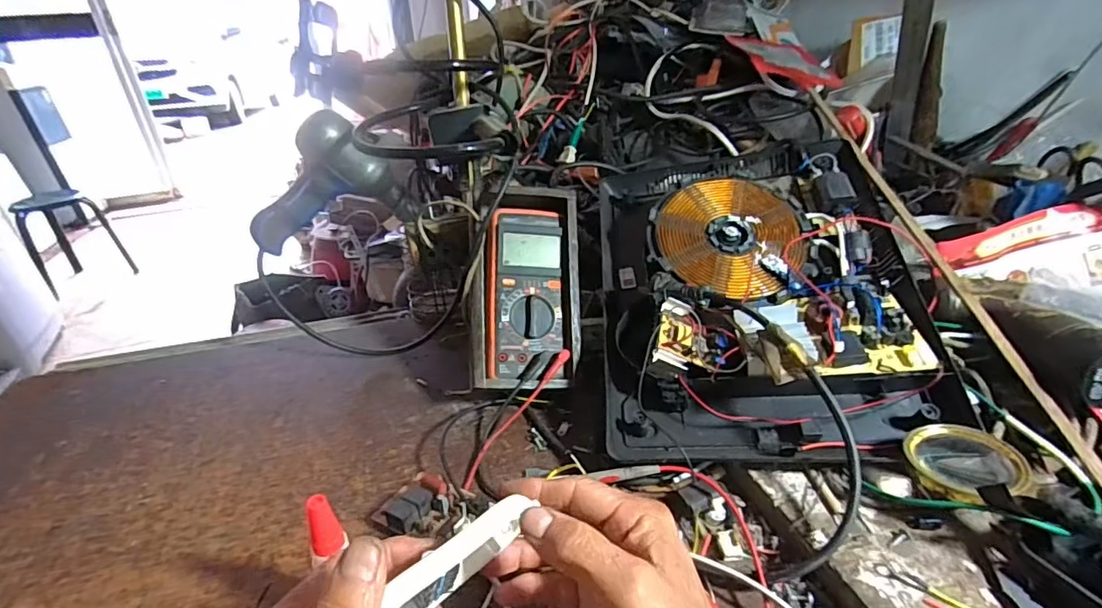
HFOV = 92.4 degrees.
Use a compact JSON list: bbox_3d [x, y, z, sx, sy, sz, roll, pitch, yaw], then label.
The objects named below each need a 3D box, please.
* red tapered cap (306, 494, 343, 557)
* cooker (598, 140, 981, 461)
[{"bbox_3d":[-0.137,0.127,0.313,0.018,0.035,0.016,-22,17,-38],"label":"red tapered cap"},{"bbox_3d":[0.201,-0.039,0.518,0.320,0.099,0.390,-5,54,9],"label":"cooker"}]

